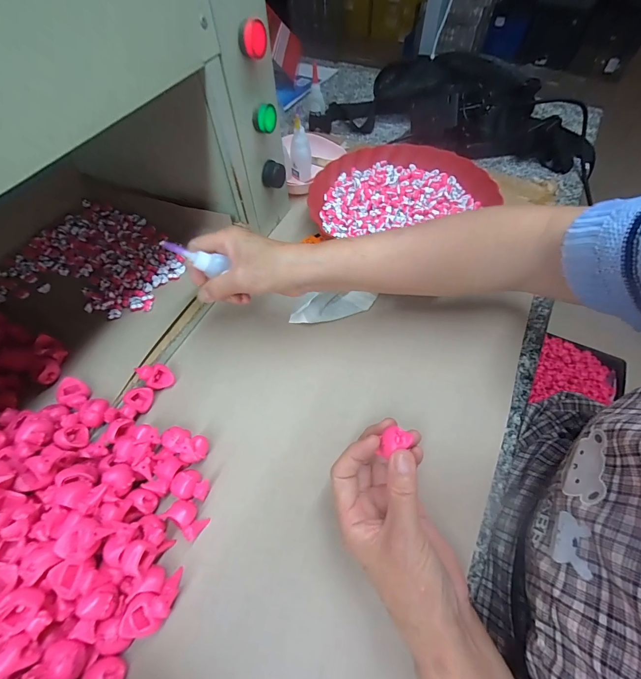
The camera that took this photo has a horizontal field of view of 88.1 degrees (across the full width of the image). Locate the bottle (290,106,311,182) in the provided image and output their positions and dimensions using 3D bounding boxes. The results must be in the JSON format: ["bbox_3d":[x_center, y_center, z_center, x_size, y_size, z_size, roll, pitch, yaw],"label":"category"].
[{"bbox_3d":[-0.030,-0.294,0.507,0.031,0.089,0.032,-1,58,2],"label":"bottle"}]

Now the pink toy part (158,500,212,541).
[{"bbox_3d":[-0.110,0.147,0.273,0.030,0.025,0.020,28,63,18],"label":"pink toy part"}]

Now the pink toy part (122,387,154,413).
[{"bbox_3d":[-0.181,0.059,0.329,0.022,0.013,0.023,2,58,4],"label":"pink toy part"}]

